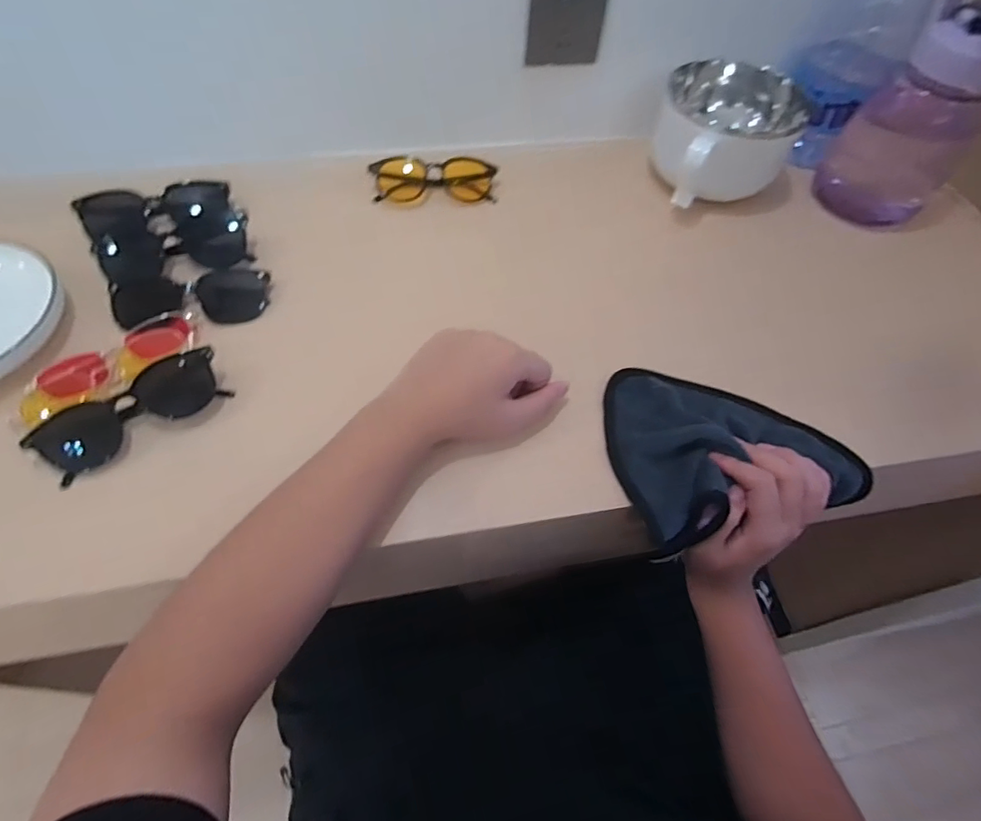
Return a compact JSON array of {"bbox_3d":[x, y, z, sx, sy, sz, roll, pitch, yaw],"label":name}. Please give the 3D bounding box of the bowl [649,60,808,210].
[{"bbox_3d":[0.255,-0.310,0.572,0.150,0.092,0.120,-16,59,-12],"label":"bowl"}]

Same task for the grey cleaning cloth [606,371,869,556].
[{"bbox_3d":[0.194,0.019,0.430,0.197,0.034,0.153,-12,58,-10],"label":"grey cleaning cloth"}]

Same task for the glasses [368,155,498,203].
[{"bbox_3d":[-0.063,-0.261,0.576,0.136,0.034,0.037,-3,57,-4],"label":"glasses"}]

